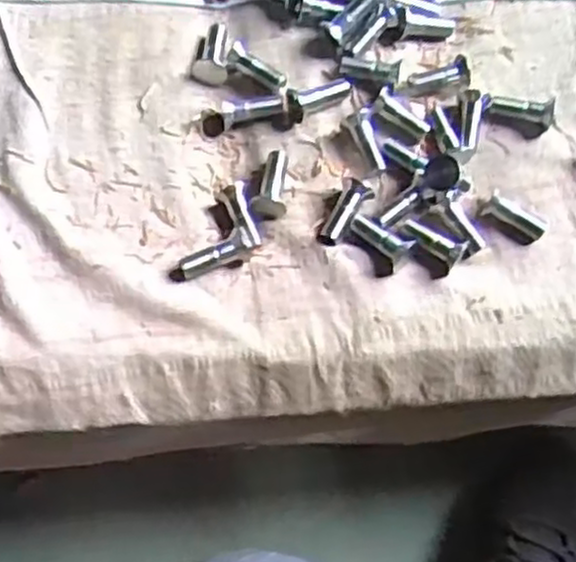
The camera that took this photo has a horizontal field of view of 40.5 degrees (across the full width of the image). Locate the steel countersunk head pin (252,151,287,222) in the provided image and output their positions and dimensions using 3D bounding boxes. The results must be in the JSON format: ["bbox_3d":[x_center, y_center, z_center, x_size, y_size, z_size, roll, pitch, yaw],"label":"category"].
[{"bbox_3d":[-0.008,-0.051,0.423,0.017,0.016,0.038,9,70,-1],"label":"steel countersunk head pin"}]

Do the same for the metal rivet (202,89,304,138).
[{"bbox_3d":[-0.021,-0.094,0.436,0.056,0.016,0.016,-6,71,-7],"label":"metal rivet"}]

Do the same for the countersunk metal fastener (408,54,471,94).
[{"bbox_3d":[0.086,-0.117,0.449,0.037,0.013,0.015,-10,71,-8],"label":"countersunk metal fastener"}]

